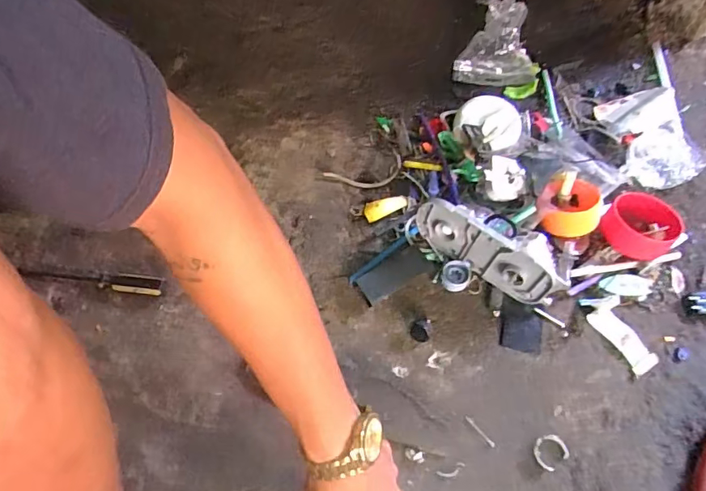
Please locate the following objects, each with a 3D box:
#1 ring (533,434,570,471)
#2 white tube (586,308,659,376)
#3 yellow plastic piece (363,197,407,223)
[{"bbox_3d":[0.220,0.229,0.556,0.037,0.006,0.033,-30,65,-17],"label":"ring"},{"bbox_3d":[0.336,0.114,0.619,0.037,0.016,0.087,-28,65,-16],"label":"white tube"},{"bbox_3d":[0.046,-0.053,0.704,0.062,0.010,0.027,-18,86,4],"label":"yellow plastic piece"}]

